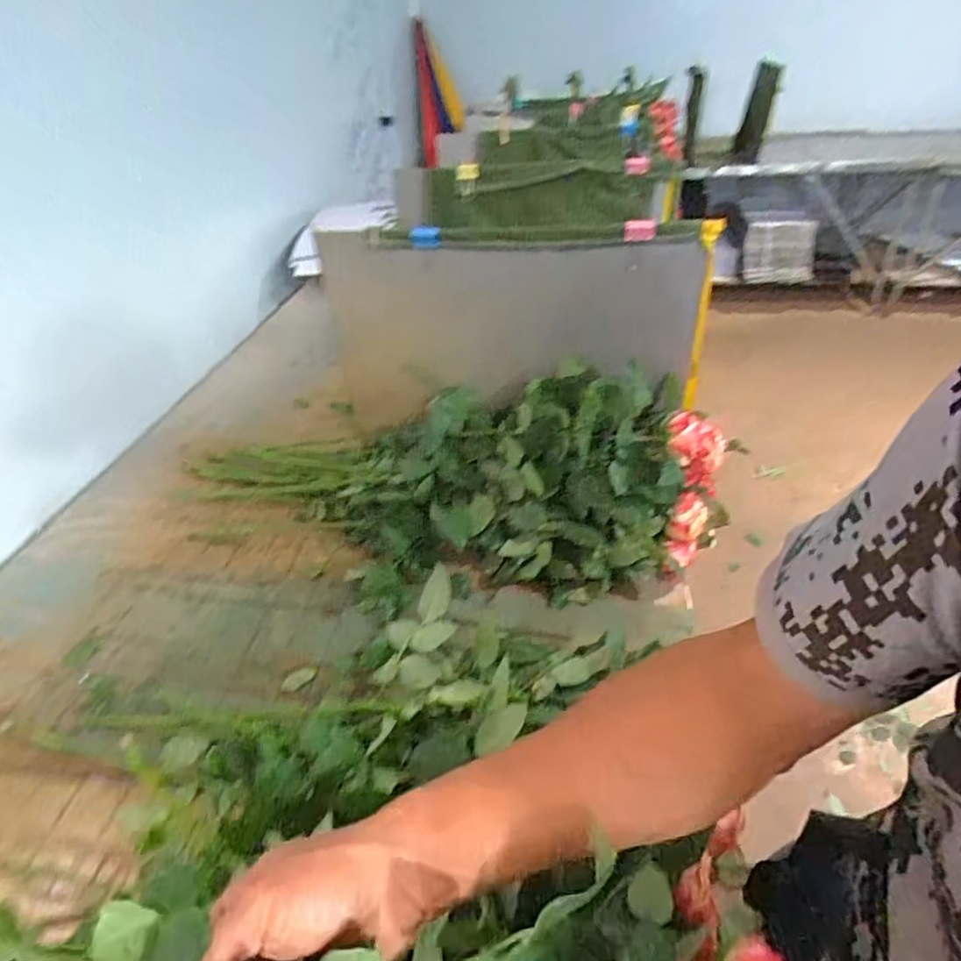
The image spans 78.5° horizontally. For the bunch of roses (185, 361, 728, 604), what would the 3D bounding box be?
[{"bbox_3d":[-0.098,-0.023,0.870,0.822,0.243,0.231,11,40,20],"label":"bunch of roses"}]

